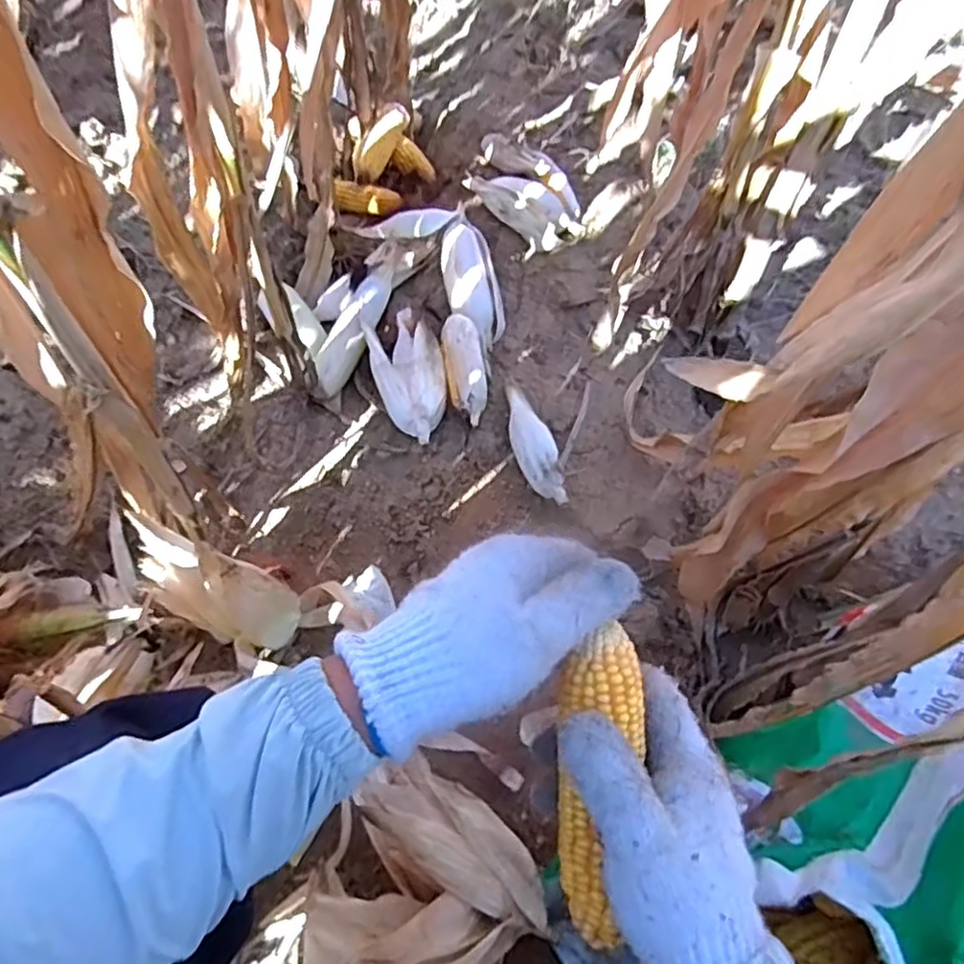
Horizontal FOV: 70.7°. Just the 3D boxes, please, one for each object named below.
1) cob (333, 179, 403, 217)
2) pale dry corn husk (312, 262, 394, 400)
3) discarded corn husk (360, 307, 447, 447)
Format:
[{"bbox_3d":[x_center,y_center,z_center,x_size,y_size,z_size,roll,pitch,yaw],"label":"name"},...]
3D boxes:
[{"bbox_3d":[-0.213,-0.521,1.252,0.127,0.039,0.055,-3,57,-28],"label":"cob"},{"bbox_3d":[-0.195,-0.235,1.035,0.061,0.035,0.233,20,73,9],"label":"pale dry corn husk"},{"bbox_3d":[-0.106,-0.149,0.985,0.102,0.042,0.211,-9,60,-8],"label":"discarded corn husk"}]

